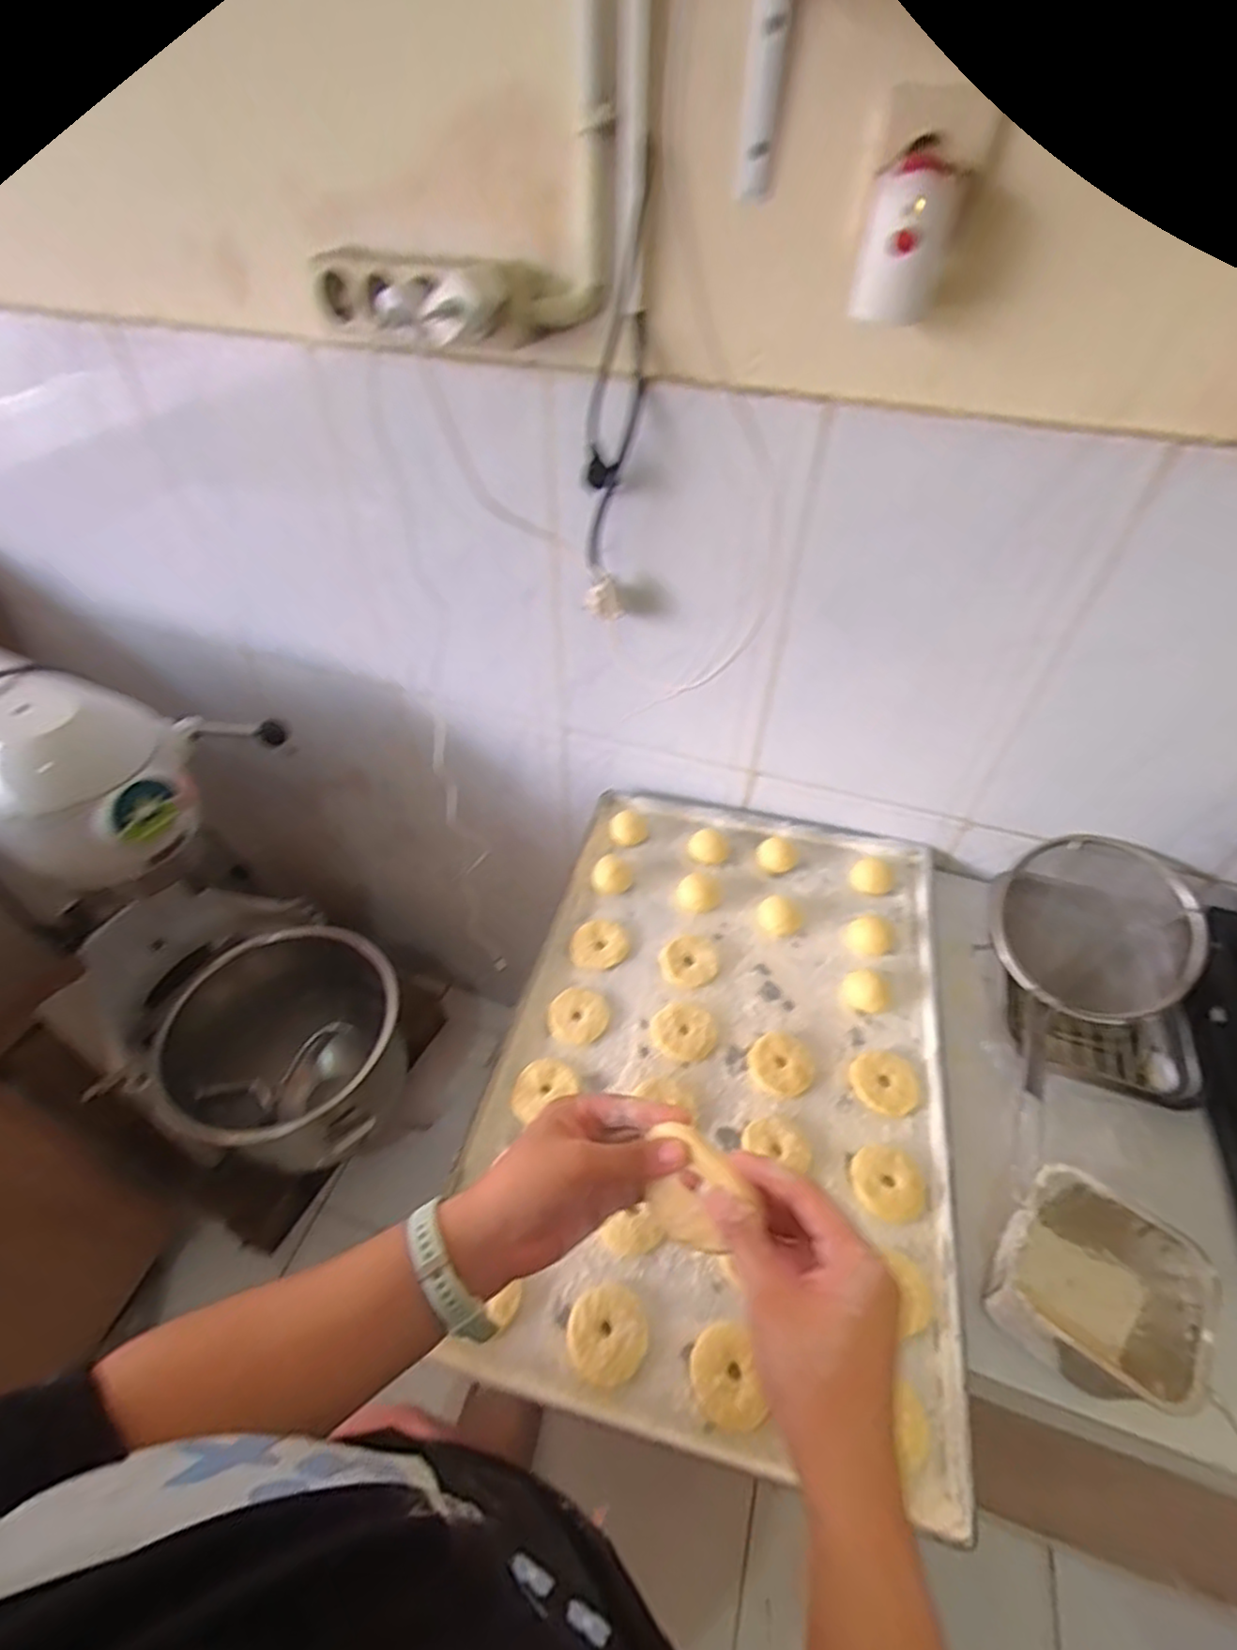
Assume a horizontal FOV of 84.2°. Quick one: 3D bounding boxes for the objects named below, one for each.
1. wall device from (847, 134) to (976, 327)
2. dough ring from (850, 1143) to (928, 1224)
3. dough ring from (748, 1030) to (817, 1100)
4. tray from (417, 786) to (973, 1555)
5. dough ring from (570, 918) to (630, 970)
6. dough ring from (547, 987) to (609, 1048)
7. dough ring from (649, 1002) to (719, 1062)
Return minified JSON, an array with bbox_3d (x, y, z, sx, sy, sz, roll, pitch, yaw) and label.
[{"bbox_3d":[0.194,-0.389,0.454,0.059,0.086,0.058,15,46,12],"label":"wall device"},{"bbox_3d":[0.229,0.302,0.579,0.058,0.009,0.059,1,45,-1],"label":"dough ring"},{"bbox_3d":[0.157,0.229,0.657,0.060,0.012,0.060,1,45,-1],"label":"dough ring"},{"bbox_3d":[0.109,0.209,0.676,0.422,0.042,0.597,12,46,9],"label":"tray"},{"bbox_3d":[-0.021,0.130,0.745,0.062,0.008,0.057,1,45,-1],"label":"dough ring"},{"bbox_3d":[-0.040,0.193,0.689,0.061,0.008,0.057,1,45,-1],"label":"dough ring"},{"bbox_3d":[0.065,0.204,0.677,0.065,0.011,0.056,3,45,0],"label":"dough ring"}]

